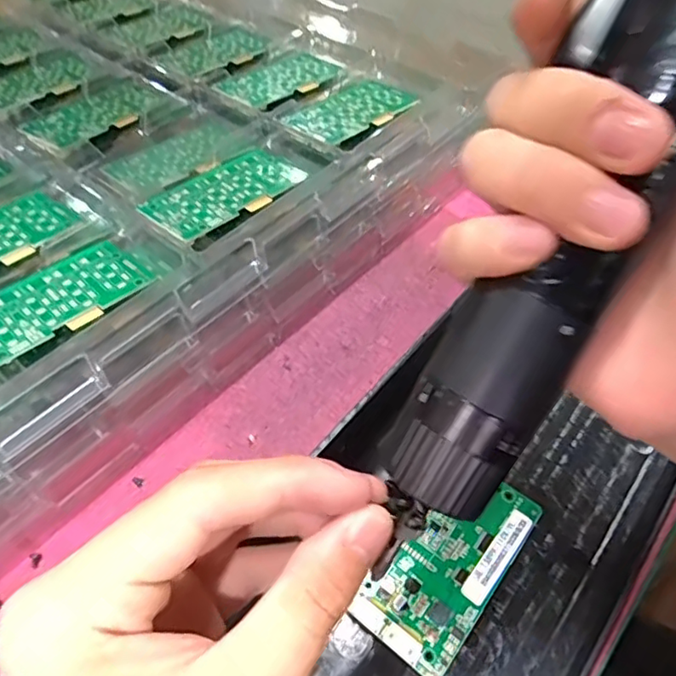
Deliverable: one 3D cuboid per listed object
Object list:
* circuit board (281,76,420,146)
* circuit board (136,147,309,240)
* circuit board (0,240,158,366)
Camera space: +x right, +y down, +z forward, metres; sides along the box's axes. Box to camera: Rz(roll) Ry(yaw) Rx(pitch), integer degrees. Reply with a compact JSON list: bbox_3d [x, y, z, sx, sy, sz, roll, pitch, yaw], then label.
[{"bbox_3d":[0.010,-0.161,0.407,0.053,0.007,0.100,34,57,24],"label":"circuit board"},{"bbox_3d":[-0.070,-0.089,0.347,0.055,0.005,0.095,32,52,25],"label":"circuit board"},{"bbox_3d":[-0.142,-0.019,0.287,0.046,0.008,0.094,33,57,24],"label":"circuit board"}]

